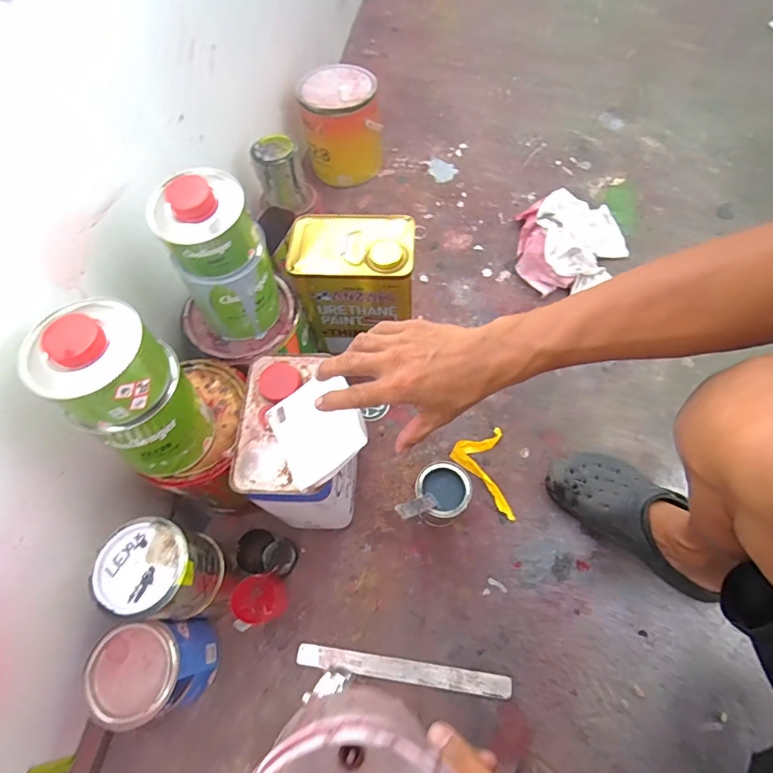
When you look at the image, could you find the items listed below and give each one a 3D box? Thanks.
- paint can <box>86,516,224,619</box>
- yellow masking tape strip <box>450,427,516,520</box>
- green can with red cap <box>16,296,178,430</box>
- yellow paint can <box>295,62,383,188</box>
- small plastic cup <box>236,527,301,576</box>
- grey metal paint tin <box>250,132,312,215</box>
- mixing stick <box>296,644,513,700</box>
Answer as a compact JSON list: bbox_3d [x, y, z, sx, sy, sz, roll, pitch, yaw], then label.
[{"bbox_3d":[-0.254,0.209,0.534,0.099,0.111,0.093,-1,65,2],"label":"paint can"},{"bbox_3d":[0.146,0.134,0.723,0.084,0.012,0.138,-3,65,2],"label":"yellow masking tape strip"},{"bbox_3d":[-0.253,-0.019,0.417,0.084,0.088,0.103,27,69,14],"label":"green can with red cap"},{"bbox_3d":[-0.092,-0.526,0.956,0.157,0.163,0.140,-11,65,-2],"label":"yellow paint can"},{"bbox_3d":[-0.155,0.226,0.624,0.048,0.133,0.053,19,67,11],"label":"small plastic cup"},{"bbox_3d":[-0.176,-0.350,0.776,0.084,0.089,0.085,-17,65,-5],"label":"grey metal paint tin"},{"bbox_3d":[0.022,0.379,0.619,0.282,0.007,0.026,6,66,6],"label":"mixing stick"}]

